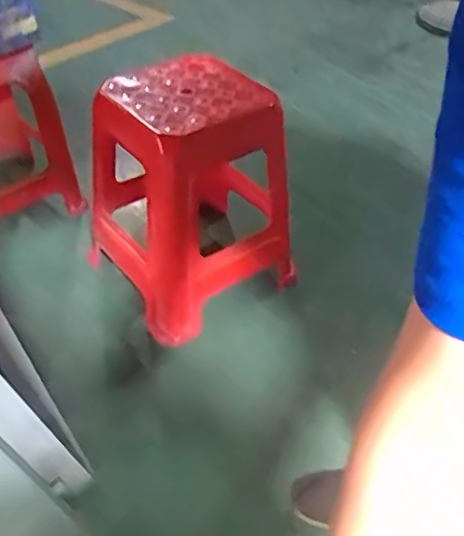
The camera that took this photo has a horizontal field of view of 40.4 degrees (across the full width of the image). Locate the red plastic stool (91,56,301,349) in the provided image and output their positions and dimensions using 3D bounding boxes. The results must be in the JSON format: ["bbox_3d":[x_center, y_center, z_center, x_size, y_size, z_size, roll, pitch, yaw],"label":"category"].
[{"bbox_3d":[-0.130,-0.189,1.361,0.375,0.399,0.417,-30,51,-28],"label":"red plastic stool"}]

